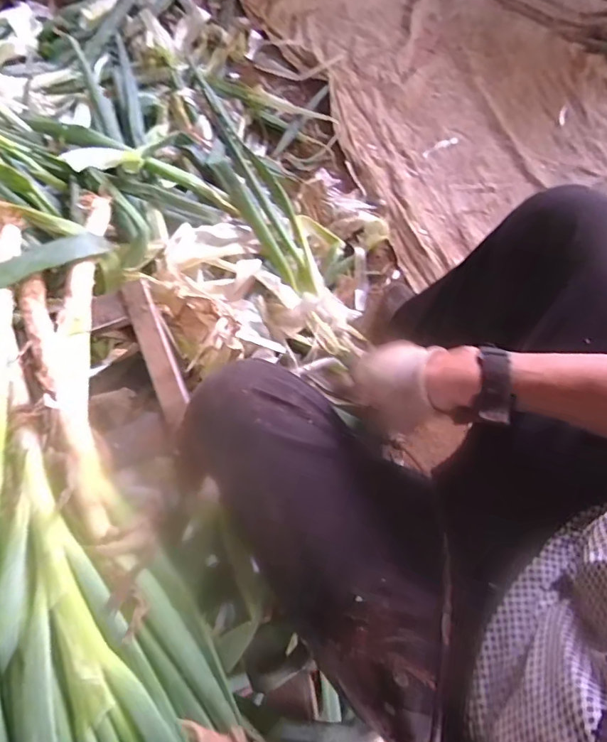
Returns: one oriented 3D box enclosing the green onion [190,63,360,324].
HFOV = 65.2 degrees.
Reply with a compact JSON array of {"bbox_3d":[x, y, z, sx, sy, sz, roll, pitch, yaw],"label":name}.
[{"bbox_3d":[-0.107,-0.380,0.974,0.125,0.109,0.661,-30,74,-11],"label":"green onion"}]

